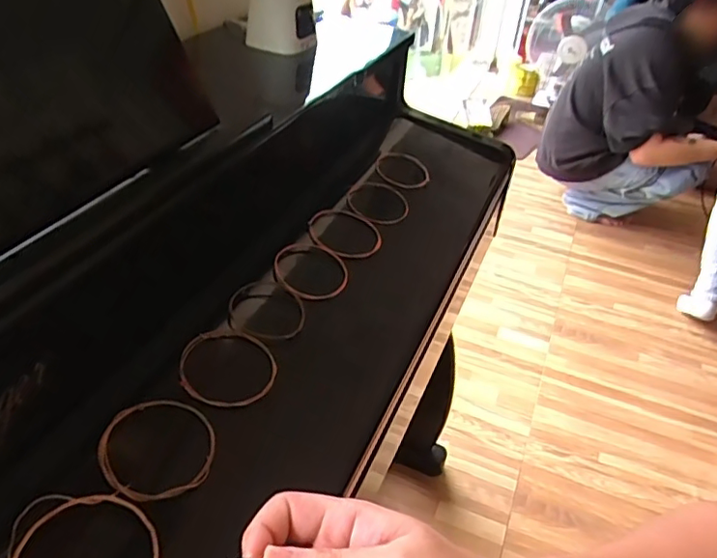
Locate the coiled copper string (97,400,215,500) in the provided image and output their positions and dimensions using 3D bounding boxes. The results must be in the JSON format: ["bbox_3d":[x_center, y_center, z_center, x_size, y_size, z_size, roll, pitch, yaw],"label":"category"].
[{"bbox_3d":[-0.133,0.111,0.374,0.072,0.014,0.072,2,39,-2],"label":"coiled copper string"}]

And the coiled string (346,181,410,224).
[{"bbox_3d":[0.022,-0.085,0.625,0.069,0.009,0.070,9,44,-8],"label":"coiled string"}]

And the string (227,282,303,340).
[{"bbox_3d":[-0.076,0.025,0.477,0.065,0.007,0.062,16,41,14],"label":"string"}]

